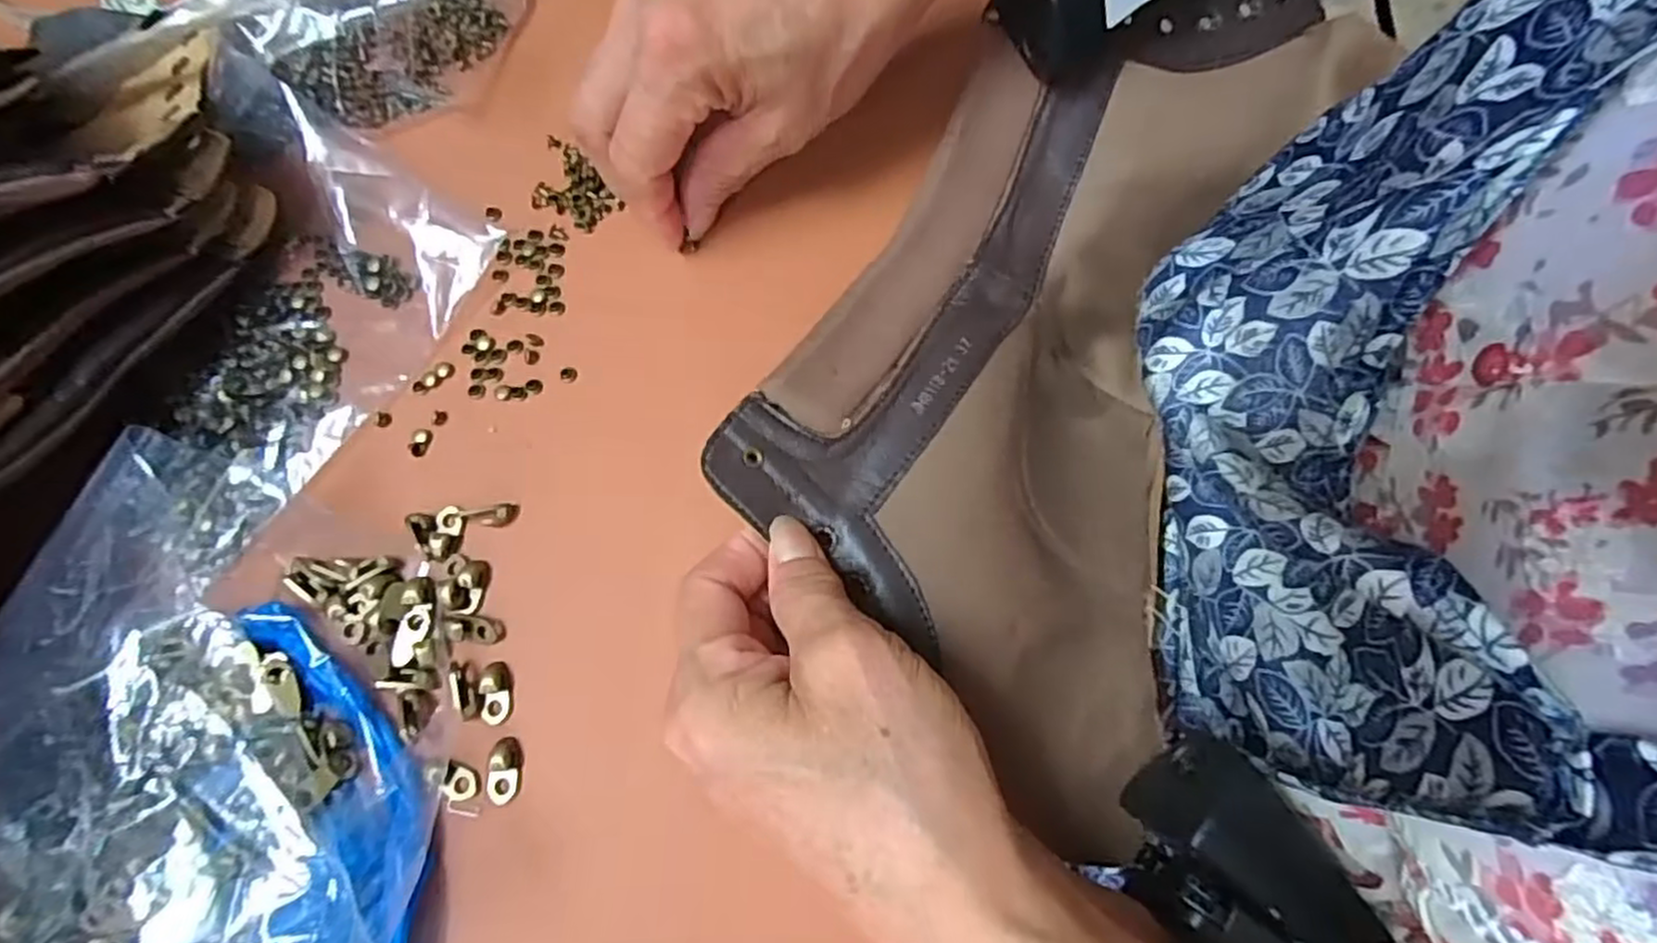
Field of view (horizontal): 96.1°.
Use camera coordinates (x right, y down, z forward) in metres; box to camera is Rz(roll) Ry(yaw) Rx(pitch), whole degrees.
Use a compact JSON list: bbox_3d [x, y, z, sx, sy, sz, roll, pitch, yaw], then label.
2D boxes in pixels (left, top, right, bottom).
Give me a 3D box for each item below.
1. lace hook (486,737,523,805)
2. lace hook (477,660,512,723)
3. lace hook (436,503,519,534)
[{"bbox_3d":[-0.100,0.092,0.229,0.009,0.004,0.018,-4,74,1],"label":"lace hook"},{"bbox_3d":[-0.105,0.070,0.234,0.008,0.004,0.019,-5,74,1],"label":"lace hook"},{"bbox_3d":[-0.119,0.015,0.250,0.027,0.008,0.010,-2,74,2],"label":"lace hook"}]

